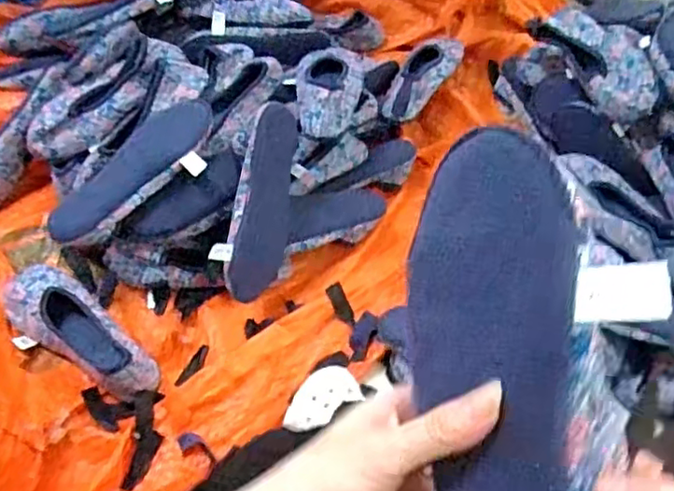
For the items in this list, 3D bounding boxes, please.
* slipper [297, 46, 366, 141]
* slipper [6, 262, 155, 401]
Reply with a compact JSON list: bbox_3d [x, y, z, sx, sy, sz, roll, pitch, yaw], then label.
[{"bbox_3d":[-0.009,-0.242,0.991,0.104,0.060,0.221,1,44,-1],"label":"slipper"},{"bbox_3d":[-0.346,0.120,0.865,0.245,0.060,0.100,39,65,20],"label":"slipper"}]

